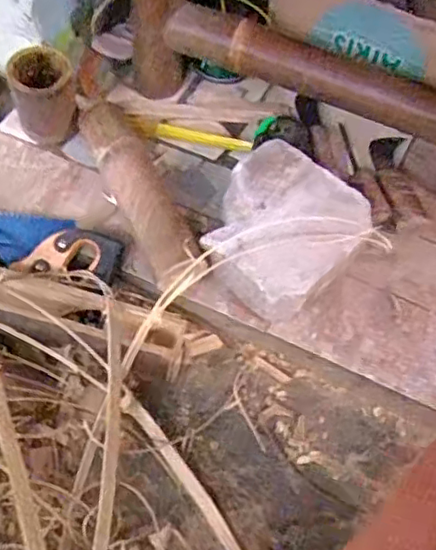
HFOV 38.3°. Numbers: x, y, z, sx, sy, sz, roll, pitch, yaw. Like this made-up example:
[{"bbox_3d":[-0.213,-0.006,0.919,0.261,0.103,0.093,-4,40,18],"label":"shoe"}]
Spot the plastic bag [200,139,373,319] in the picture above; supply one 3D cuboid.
[{"bbox_3d":[0.086,-0.058,0.817,0.182,0.086,0.210,25,58,11],"label":"plastic bag"}]

